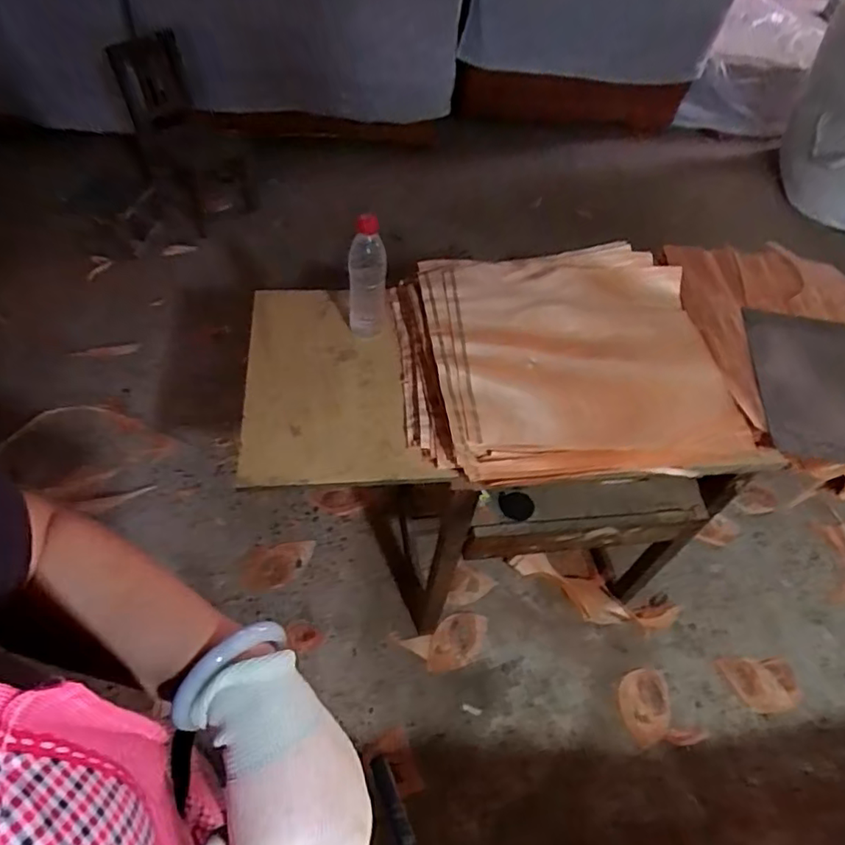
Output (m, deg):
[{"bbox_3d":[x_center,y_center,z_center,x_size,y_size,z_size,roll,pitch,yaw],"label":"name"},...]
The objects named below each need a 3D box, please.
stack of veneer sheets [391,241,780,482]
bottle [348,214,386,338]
[{"bbox_3d":[0.241,-0.120,0.994,0.555,0.087,0.482,-2,52,-9],"label":"stack of veneer sheets"},{"bbox_3d":[-0.097,-0.255,0.991,0.065,0.214,0.077,0,52,-7],"label":"bottle"}]

